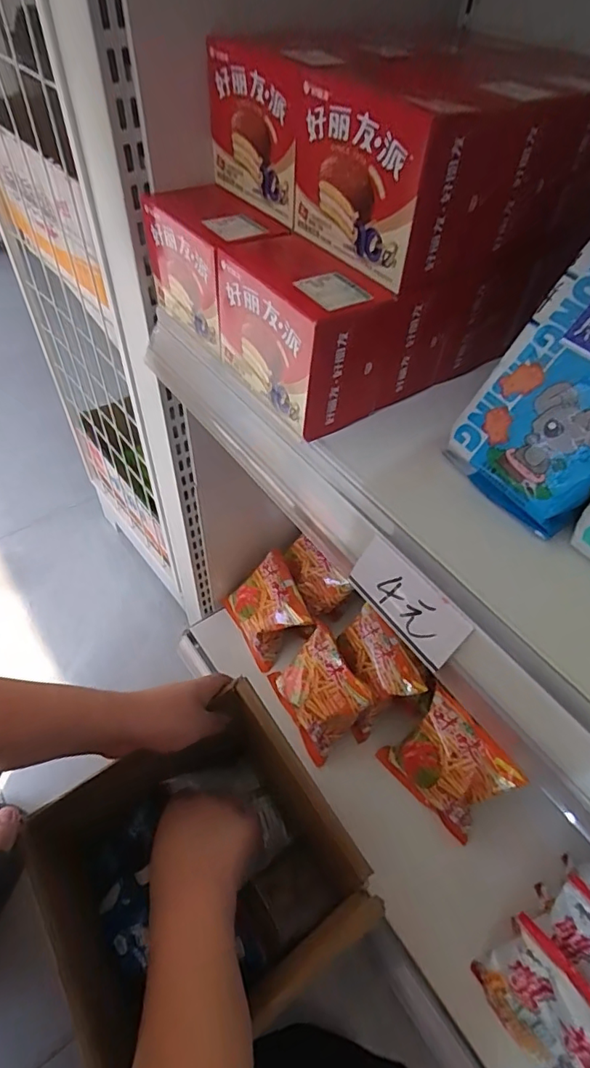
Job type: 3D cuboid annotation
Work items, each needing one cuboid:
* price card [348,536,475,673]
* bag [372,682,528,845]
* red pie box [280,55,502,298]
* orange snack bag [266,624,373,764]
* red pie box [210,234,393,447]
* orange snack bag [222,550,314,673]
[{"bbox_3d":[0.063,0.039,0.300,0.004,0.037,0.075,-5,44,-46],"label":"price card"},{"bbox_3d":[0.190,0.291,0.658,0.059,0.135,0.136,10,32,-42],"label":"bag"},{"bbox_3d":[0.054,-0.217,0.315,0.067,0.089,0.110,-24,56,-21],"label":"red pie box"},{"bbox_3d":[0.034,0.213,0.708,0.045,0.129,0.137,8,38,-46],"label":"orange snack bag"},{"bbox_3d":[0.003,-0.140,0.356,0.069,0.083,0.113,-27,58,-23],"label":"red pie box"},{"bbox_3d":[-0.038,0.111,0.789,0.048,0.133,0.137,15,35,-48],"label":"orange snack bag"}]

